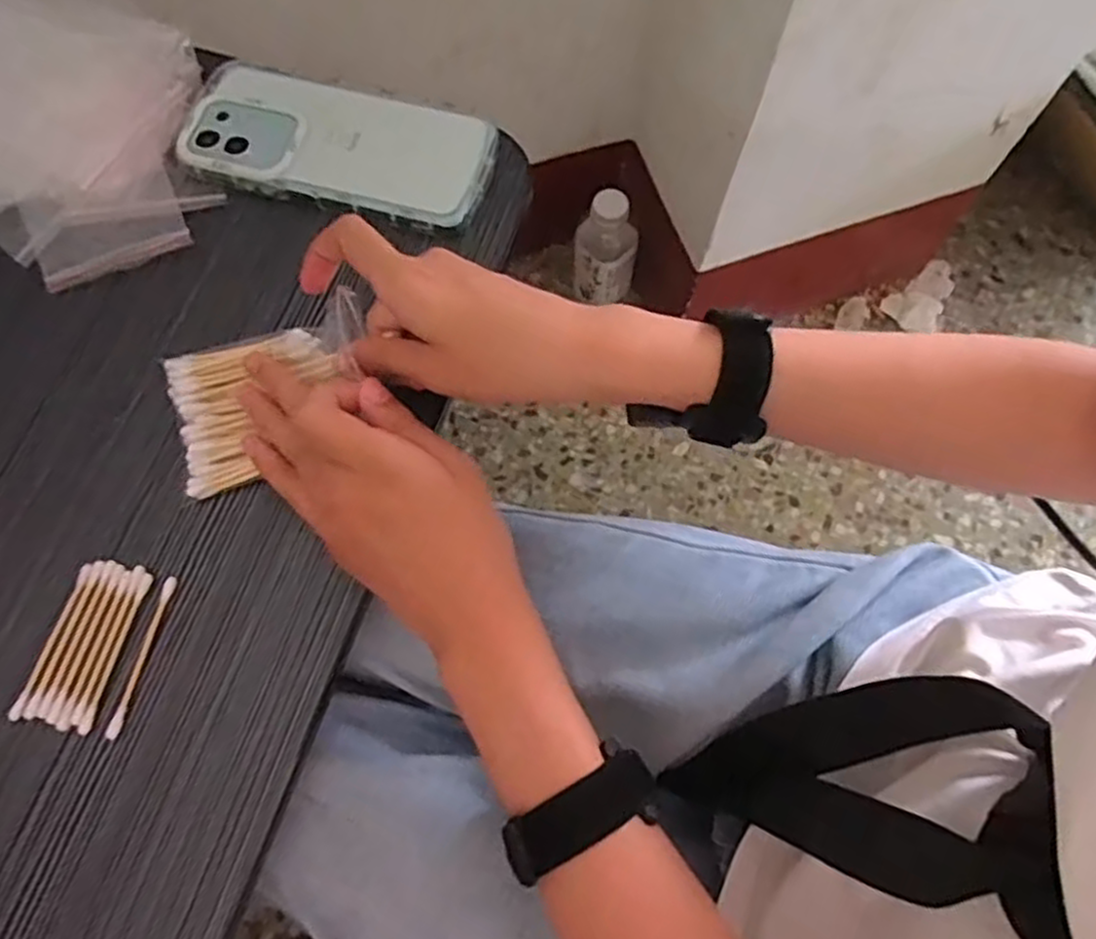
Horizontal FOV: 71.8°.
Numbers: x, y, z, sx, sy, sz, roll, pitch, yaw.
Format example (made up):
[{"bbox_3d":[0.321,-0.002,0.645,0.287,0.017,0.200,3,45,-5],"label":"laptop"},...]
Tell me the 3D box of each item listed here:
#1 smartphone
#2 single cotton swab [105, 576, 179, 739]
[{"bbox_3d":[-0.116,-0.181,0.420,0.166,0.009,0.075,14,71,5],"label":"smartphone"},{"bbox_3d":[-0.179,0.082,0.334,0.006,0.004,0.070,11,70,4],"label":"single cotton swab"}]

